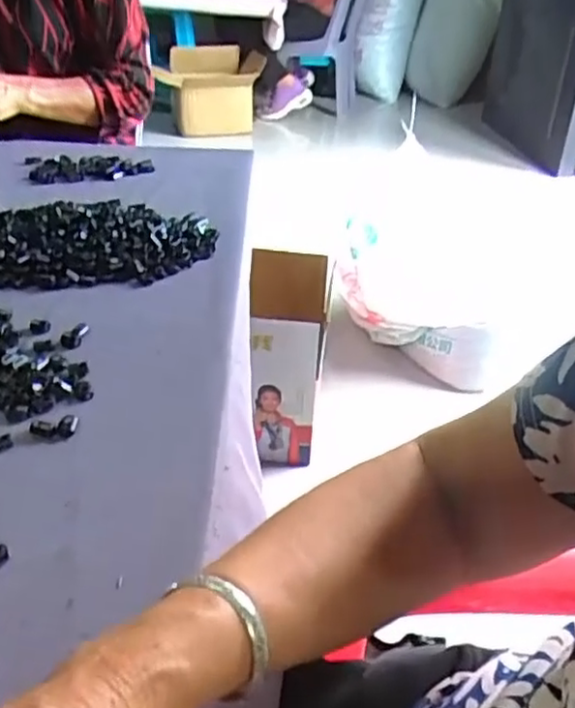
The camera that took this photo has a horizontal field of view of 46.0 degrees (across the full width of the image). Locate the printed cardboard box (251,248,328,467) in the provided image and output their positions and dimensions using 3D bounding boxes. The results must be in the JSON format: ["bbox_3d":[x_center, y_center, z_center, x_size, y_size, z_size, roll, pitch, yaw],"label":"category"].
[{"bbox_3d":[-0.002,0.017,1.195,0.119,0.308,0.212,1,33,-2],"label":"printed cardboard box"}]

